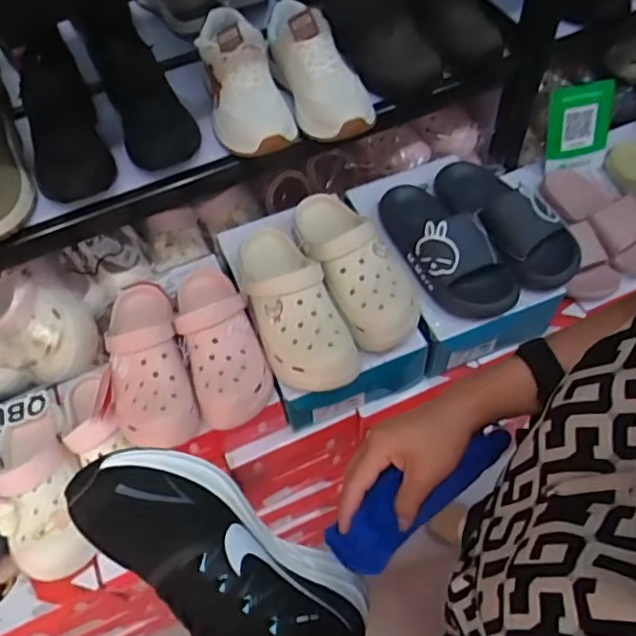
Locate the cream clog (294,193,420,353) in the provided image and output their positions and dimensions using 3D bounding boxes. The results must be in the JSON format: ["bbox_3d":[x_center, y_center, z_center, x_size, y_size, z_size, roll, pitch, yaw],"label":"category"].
[{"bbox_3d":[0.044,-0.078,0.800,0.096,0.082,0.261,-21,58,-10],"label":"cream clog"}]

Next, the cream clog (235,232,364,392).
[{"bbox_3d":[-0.039,-0.018,0.790,0.105,0.110,0.274,-22,58,-10],"label":"cream clog"}]

